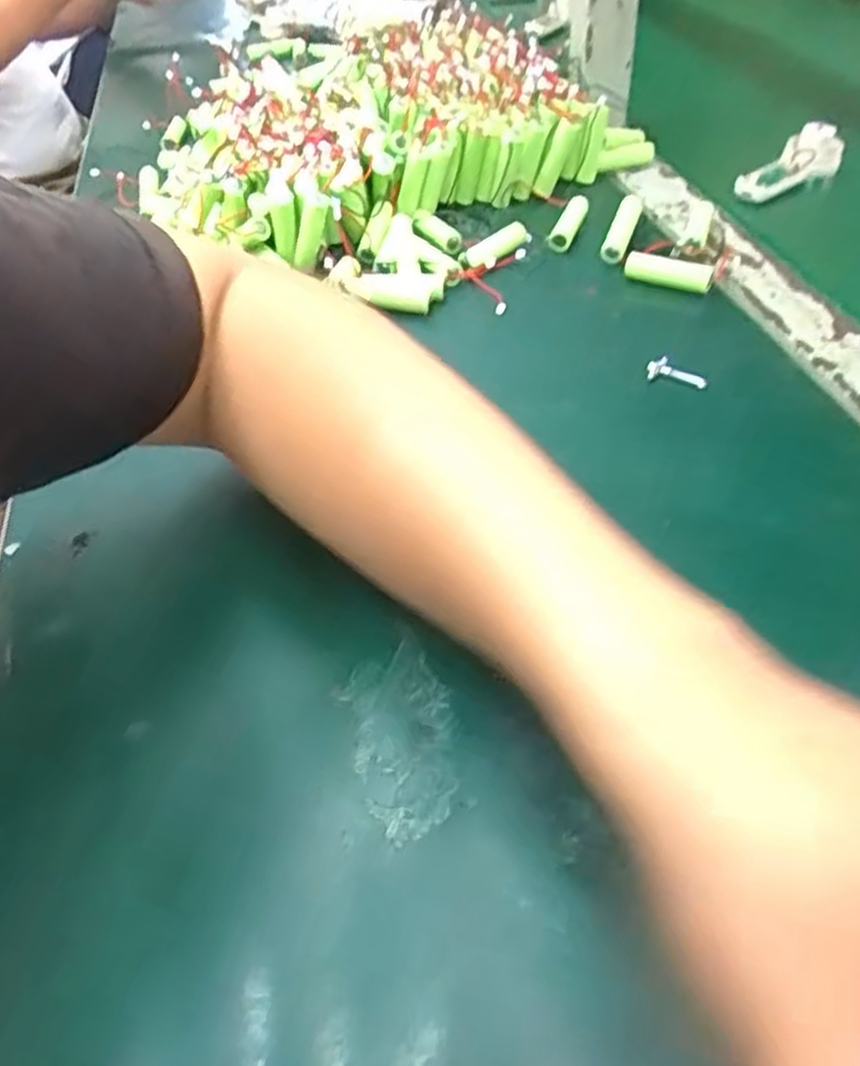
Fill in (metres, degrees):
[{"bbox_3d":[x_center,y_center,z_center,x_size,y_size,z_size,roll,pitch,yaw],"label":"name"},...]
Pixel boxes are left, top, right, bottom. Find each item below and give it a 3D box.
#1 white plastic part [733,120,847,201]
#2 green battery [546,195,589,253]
[{"bbox_3d":[0.262,-0.268,0.556,0.097,0.030,0.032,-31,52,-21],"label":"white plastic part"},{"bbox_3d":[0.091,-0.205,0.504,0.015,0.014,0.052,14,50,18],"label":"green battery"}]

